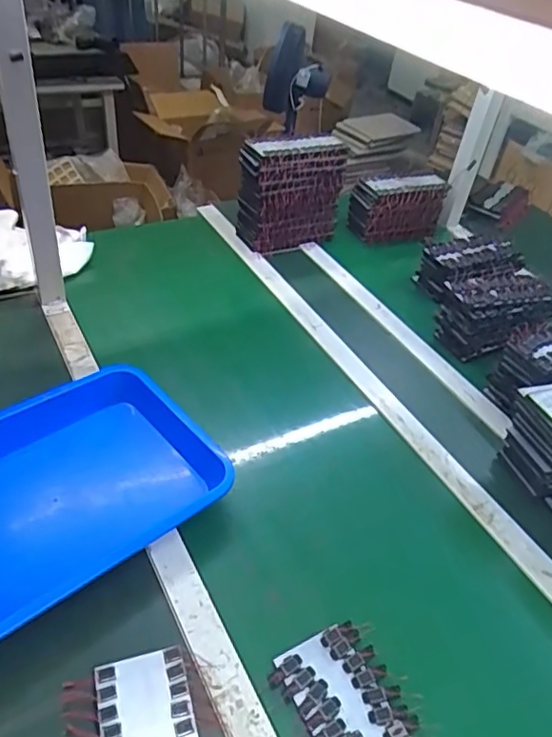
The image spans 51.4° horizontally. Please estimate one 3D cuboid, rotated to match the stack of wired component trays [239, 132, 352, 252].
[{"bbox_3d":[0.031,-0.370,1.230,0.225,0.212,0.101,-18,47,-25],"label":"stack of wired component trays"}]

